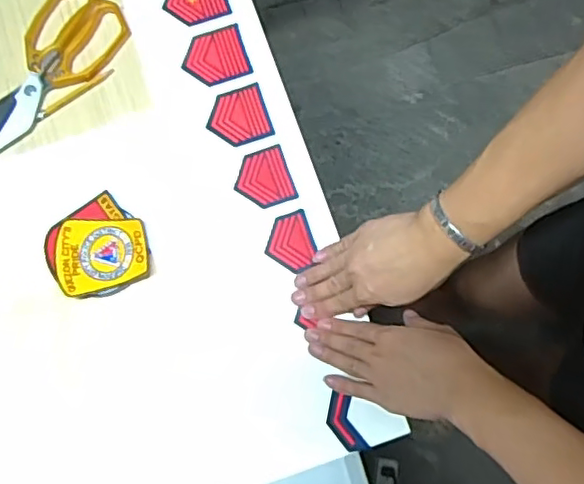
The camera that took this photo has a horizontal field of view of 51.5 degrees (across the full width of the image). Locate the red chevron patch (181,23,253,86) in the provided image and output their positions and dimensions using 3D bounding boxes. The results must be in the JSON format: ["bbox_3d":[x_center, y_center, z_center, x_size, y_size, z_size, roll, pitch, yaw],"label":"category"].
[{"bbox_3d":[-0.085,-0.206,0.672,0.070,0.004,0.063,-16,78,-2],"label":"red chevron patch"}]

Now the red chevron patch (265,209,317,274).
[{"bbox_3d":[-0.003,0.000,0.628,0.048,0.005,0.060,-16,78,-2],"label":"red chevron patch"}]

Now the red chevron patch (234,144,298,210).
[{"bbox_3d":[-0.030,-0.068,0.641,0.057,0.004,0.063,-20,78,-3],"label":"red chevron patch"}]

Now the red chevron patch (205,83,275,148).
[{"bbox_3d":[-0.059,-0.136,0.656,0.064,0.004,0.063,-18,78,-2],"label":"red chevron patch"}]

